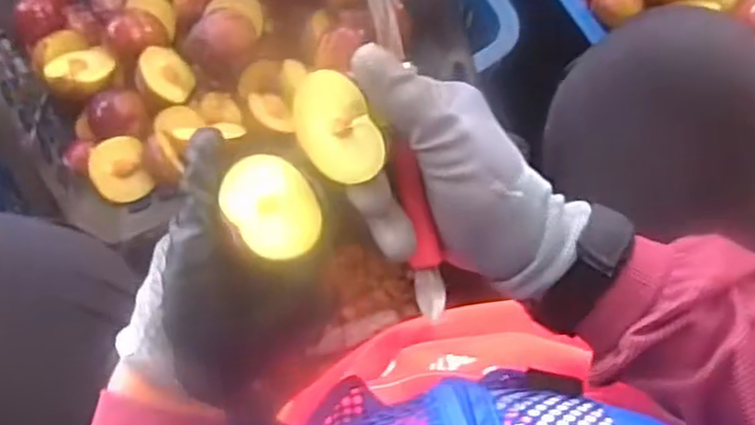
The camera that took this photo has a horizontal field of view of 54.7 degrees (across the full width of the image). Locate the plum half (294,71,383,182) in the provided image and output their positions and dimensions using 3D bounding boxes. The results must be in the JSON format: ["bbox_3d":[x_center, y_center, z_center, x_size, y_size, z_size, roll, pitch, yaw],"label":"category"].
[{"bbox_3d":[-0.015,-0.043,0.347,0.042,0.023,0.051,-39,93,34],"label":"plum half"}]

